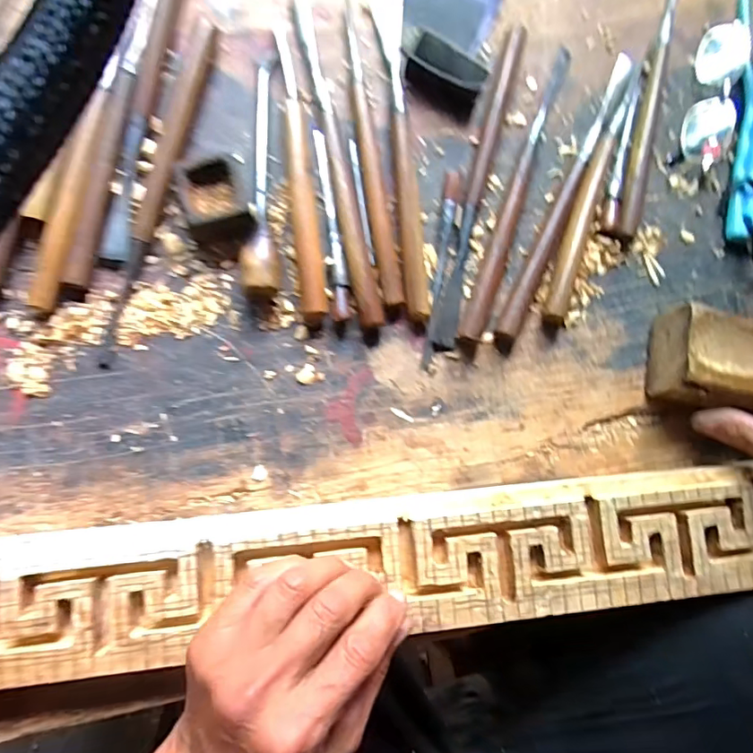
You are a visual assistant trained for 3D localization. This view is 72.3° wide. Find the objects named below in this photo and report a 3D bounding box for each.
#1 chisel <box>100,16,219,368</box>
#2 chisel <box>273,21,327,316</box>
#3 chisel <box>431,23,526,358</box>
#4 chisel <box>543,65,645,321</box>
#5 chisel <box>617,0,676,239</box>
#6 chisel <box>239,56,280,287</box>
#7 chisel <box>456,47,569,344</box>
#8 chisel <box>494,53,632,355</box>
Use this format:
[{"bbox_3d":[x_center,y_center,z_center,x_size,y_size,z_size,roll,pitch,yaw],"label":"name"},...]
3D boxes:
[{"bbox_3d":[-0.155,-0.132,0.362,0.021,0.016,0.253,14,82,-4],"label":"chisel"},{"bbox_3d":[-0.055,-0.155,0.377,0.019,0.014,0.224,-5,84,-7],"label":"chisel"},{"bbox_3d":[0.079,-0.145,0.390,0.018,0.013,0.257,15,82,-4],"label":"chisel"},{"bbox_3d":[0.168,-0.147,0.398,0.020,0.017,0.221,21,81,-3],"label":"chisel"},{"bbox_3d":[0.224,-0.233,0.417,0.019,0.014,0.261,16,82,-4],"label":"chisel"},{"bbox_3d":[-0.082,-0.145,0.367,0.023,0.026,0.172,0,83,-6],"label":"chisel"},{"bbox_3d":[0.110,-0.144,0.392,0.018,0.014,0.253,21,81,-3],"label":"chisel"},{"bbox_3d":[0.145,-0.142,0.396,0.019,0.014,0.262,25,81,-3],"label":"chisel"}]

